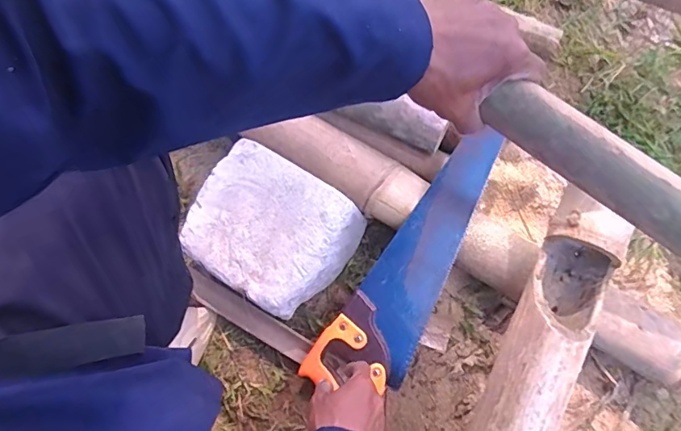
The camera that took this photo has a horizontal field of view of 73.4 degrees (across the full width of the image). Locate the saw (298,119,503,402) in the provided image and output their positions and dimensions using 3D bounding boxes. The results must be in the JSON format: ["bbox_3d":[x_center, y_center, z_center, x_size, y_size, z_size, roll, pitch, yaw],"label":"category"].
[{"bbox_3d":[0.104,0.073,0.637,0.120,0.024,0.407,32,92,9],"label":"saw"}]

